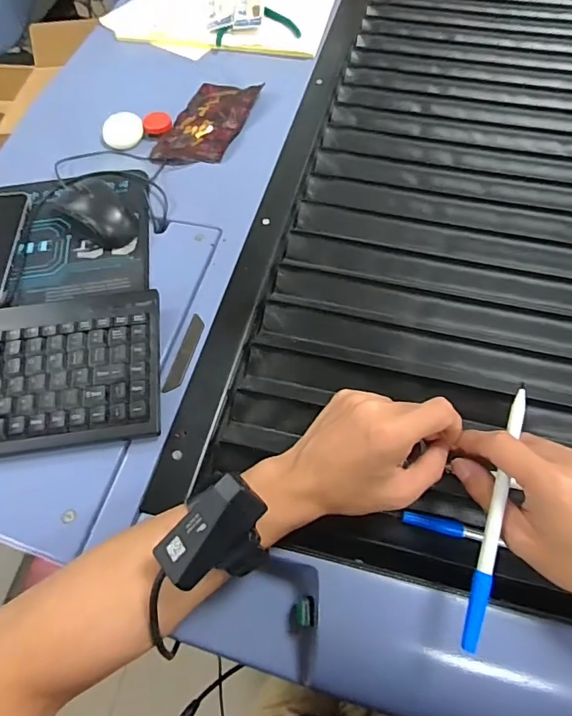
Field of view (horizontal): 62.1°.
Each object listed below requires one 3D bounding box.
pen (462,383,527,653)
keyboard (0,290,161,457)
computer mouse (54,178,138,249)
[{"bbox_3d":[0.139,0.100,0.314,0.011,0.009,0.172,17,76,9],"label":"pen"},{"bbox_3d":[-0.258,0.019,0.424,0.286,0.023,0.145,-8,62,-4],"label":"keyboard"},{"bbox_3d":[-0.203,-0.163,0.520,0.093,0.032,0.051,35,67,17],"label":"computer mouse"}]

